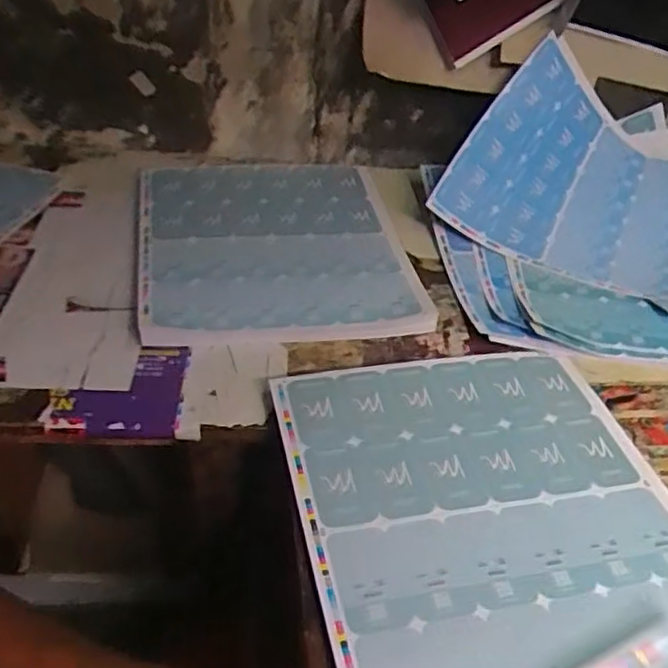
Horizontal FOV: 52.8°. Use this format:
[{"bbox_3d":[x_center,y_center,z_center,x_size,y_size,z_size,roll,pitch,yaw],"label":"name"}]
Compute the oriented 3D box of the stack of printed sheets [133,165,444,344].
[{"bbox_3d":[-0.086,-0.133,0.966,0.373,0.037,0.426,-3,42,-10],"label":"stack of printed sheets"}]

